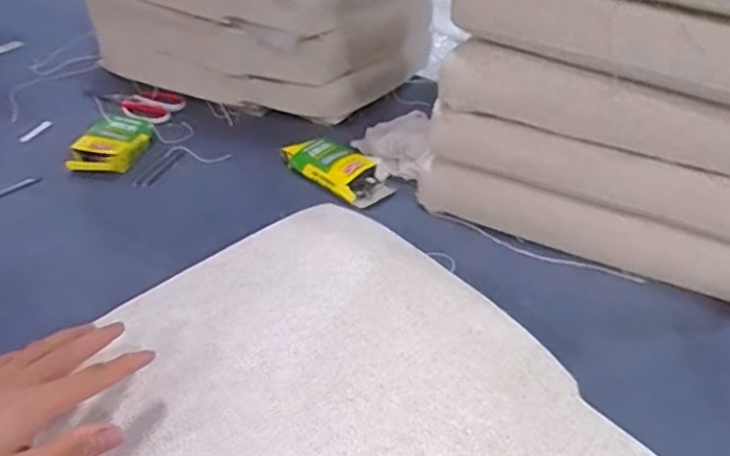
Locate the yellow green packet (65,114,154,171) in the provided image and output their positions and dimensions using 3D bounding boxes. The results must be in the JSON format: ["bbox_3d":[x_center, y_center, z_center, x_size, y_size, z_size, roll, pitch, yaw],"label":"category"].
[{"bbox_3d":[-0.387,-0.133,0.931,0.080,0.028,0.140,6,39,2],"label":"yellow green packet"}]

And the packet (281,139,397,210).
[{"bbox_3d":[-0.043,-0.093,0.935,0.102,0.031,0.176,-27,49,-32],"label":"packet"}]

